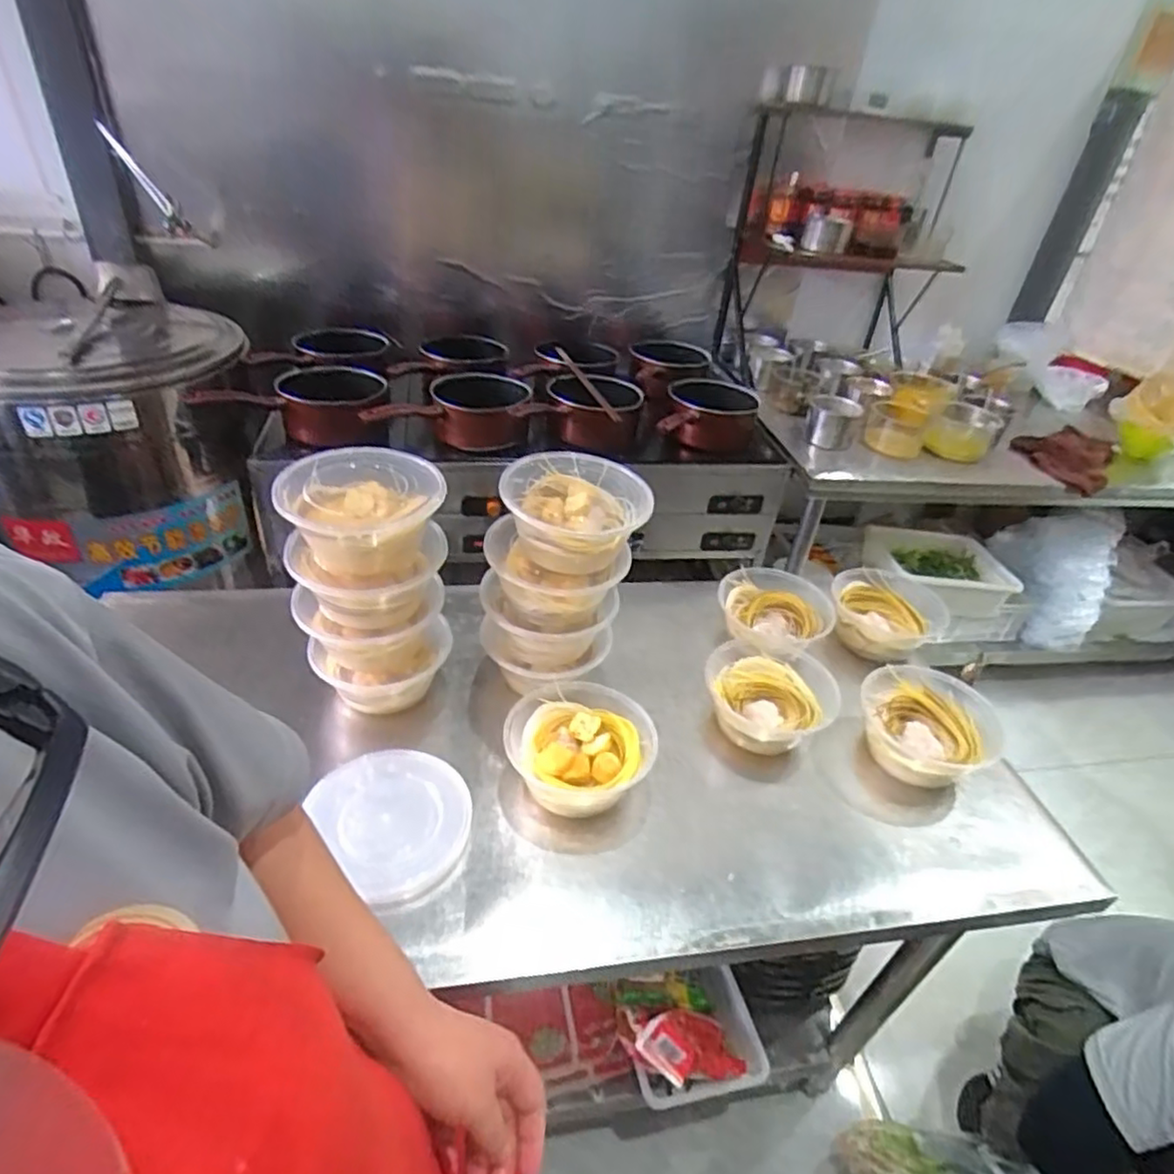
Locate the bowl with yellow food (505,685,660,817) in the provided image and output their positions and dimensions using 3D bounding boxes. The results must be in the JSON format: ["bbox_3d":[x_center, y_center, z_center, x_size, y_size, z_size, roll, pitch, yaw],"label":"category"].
[{"bbox_3d":[-0.009,0.192,0.788,0.162,0.078,0.151,4,37,-3],"label":"bowl with yellow food"}]

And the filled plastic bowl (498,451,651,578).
[{"bbox_3d":[-0.011,-0.087,0.784,0.156,0.074,0.147,4,37,-3],"label":"filled plastic bowl"}]

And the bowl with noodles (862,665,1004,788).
[{"bbox_3d":[0.443,0.177,0.883,0.167,0.065,0.166,4,37,-3],"label":"bowl with noodles"}]

